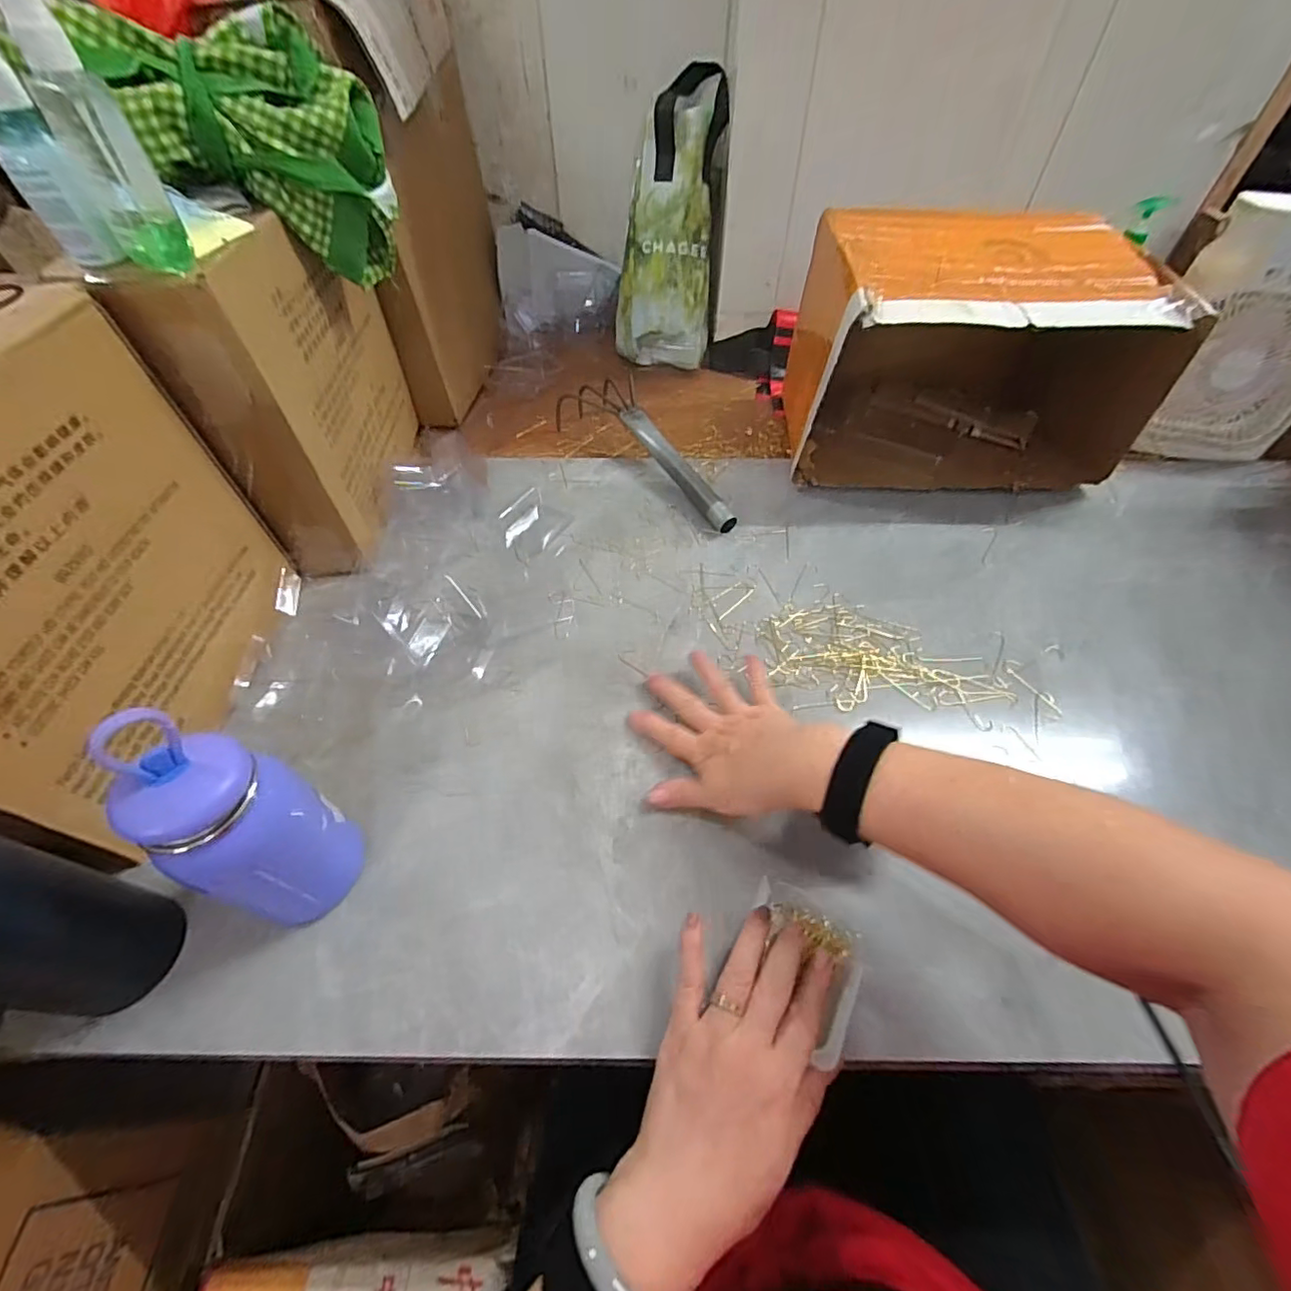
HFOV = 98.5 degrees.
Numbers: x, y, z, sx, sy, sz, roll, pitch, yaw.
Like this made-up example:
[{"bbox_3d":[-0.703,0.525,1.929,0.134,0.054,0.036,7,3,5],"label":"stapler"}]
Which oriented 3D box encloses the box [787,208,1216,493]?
[{"bbox_3d":[0.353,-0.339,0.649,0.349,0.208,0.254,0,52,-1],"label":"box"}]

